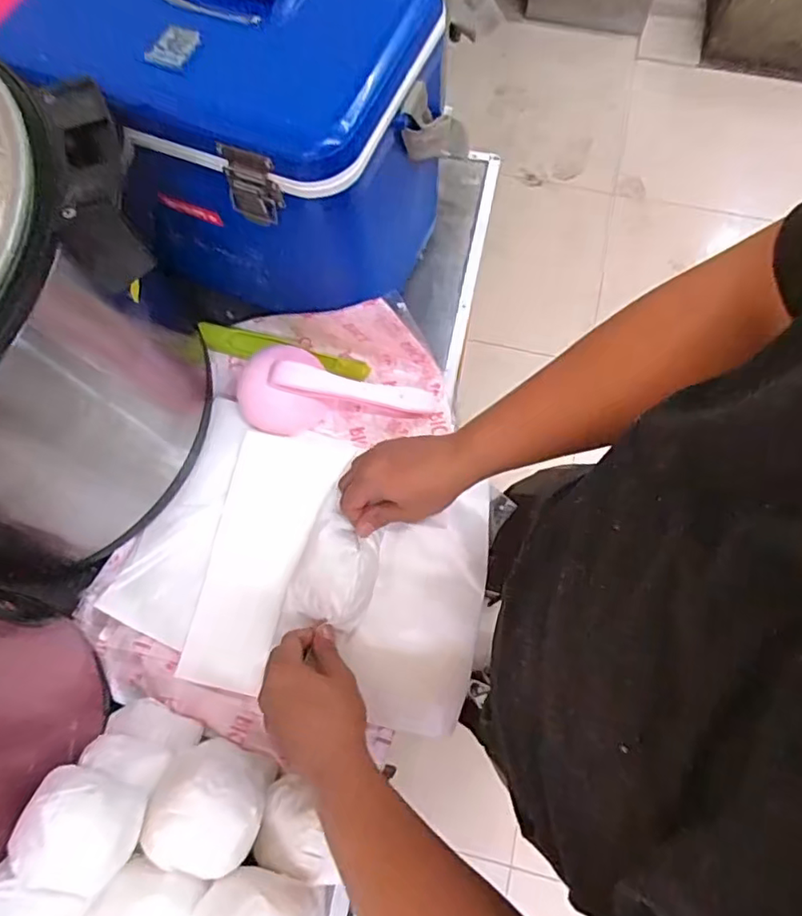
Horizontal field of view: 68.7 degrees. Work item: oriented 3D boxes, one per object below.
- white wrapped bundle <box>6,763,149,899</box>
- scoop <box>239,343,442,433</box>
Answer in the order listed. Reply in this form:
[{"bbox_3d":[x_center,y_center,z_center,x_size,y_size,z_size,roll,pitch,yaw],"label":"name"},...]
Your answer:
[{"bbox_3d":[-0.222,0.257,0.400,0.069,0.041,0.065,18,72,7],"label":"white wrapped bundle"},{"bbox_3d":[-0.073,-0.067,0.604,0.207,0.065,0.087,13,71,5],"label":"scoop"}]

